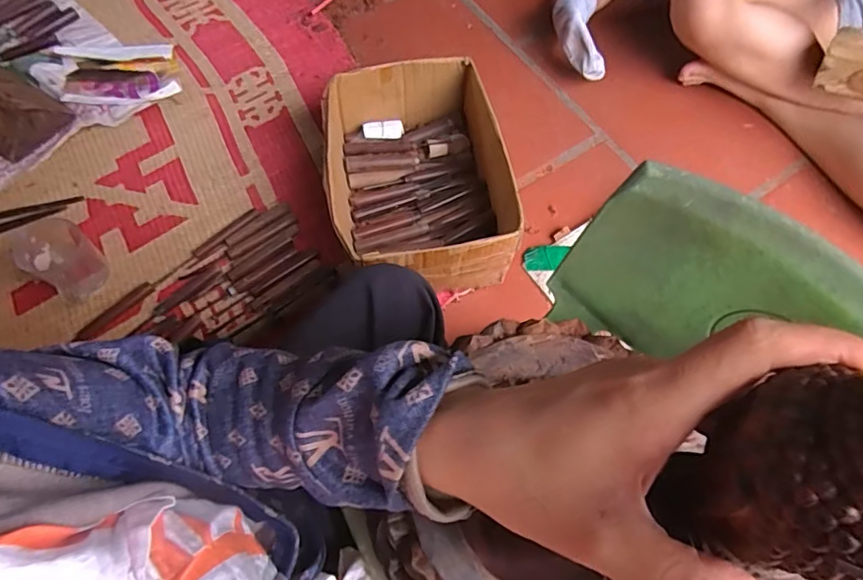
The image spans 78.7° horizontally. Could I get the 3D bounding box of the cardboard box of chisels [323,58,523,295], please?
[{"bbox_3d":[-0.024,-0.162,0.785,0.240,0.142,0.310,-9,67,-6],"label":"cardboard box of chisels"}]

